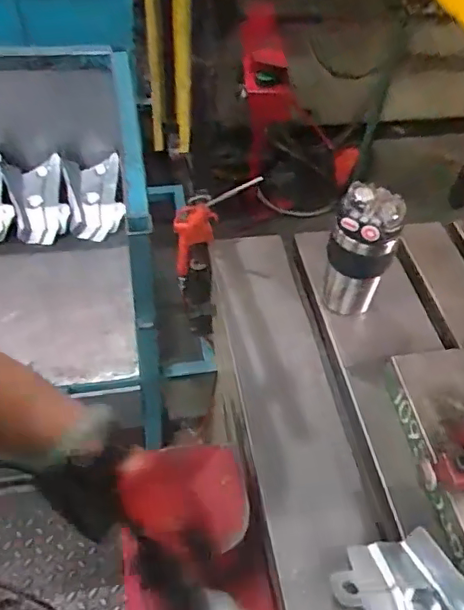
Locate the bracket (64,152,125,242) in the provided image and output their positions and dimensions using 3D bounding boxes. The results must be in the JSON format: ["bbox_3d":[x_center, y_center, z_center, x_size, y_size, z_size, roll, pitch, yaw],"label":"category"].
[{"bbox_3d":[-0.321,-0.250,1.307,0.125,0.118,0.149,-8,50,-11],"label":"bracket"}]

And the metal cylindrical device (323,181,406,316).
[{"bbox_3d":[0.166,-0.067,0.722,0.082,0.171,0.065,18,50,11],"label":"metal cylindrical device"}]

